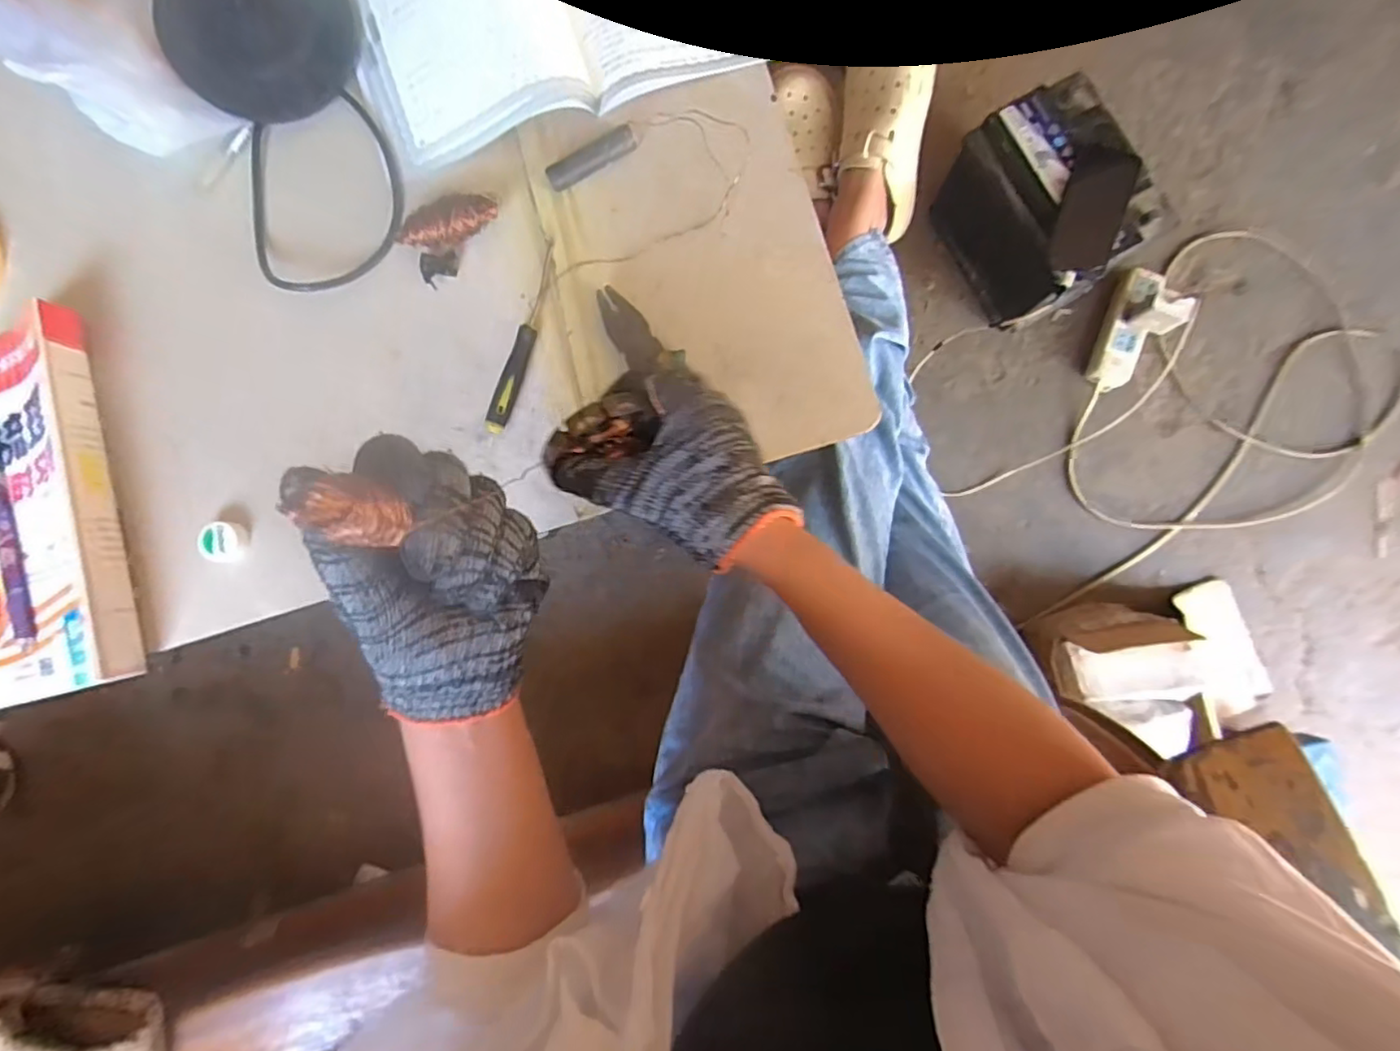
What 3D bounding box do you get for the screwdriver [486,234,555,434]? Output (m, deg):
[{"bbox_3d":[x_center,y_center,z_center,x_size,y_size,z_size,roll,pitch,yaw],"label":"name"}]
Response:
[{"bbox_3d":[-0.138,-0.150,0.483,0.016,0.011,0.160,17,87,2],"label":"screwdriver"}]

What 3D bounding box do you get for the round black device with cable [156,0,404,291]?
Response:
[{"bbox_3d":[-0.328,-0.331,0.480,0.144,0.048,0.280,-18,86,0],"label":"round black device with cable"}]

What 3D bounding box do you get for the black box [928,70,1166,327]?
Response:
[{"bbox_3d":[0.458,-0.418,0.832,0.162,0.194,0.234,-26,86,-1],"label":"black box"}]

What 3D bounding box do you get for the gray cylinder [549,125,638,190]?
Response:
[{"bbox_3d":[-0.086,-0.290,0.485,0.075,0.015,0.019,-27,86,-1],"label":"gray cylinder"}]

